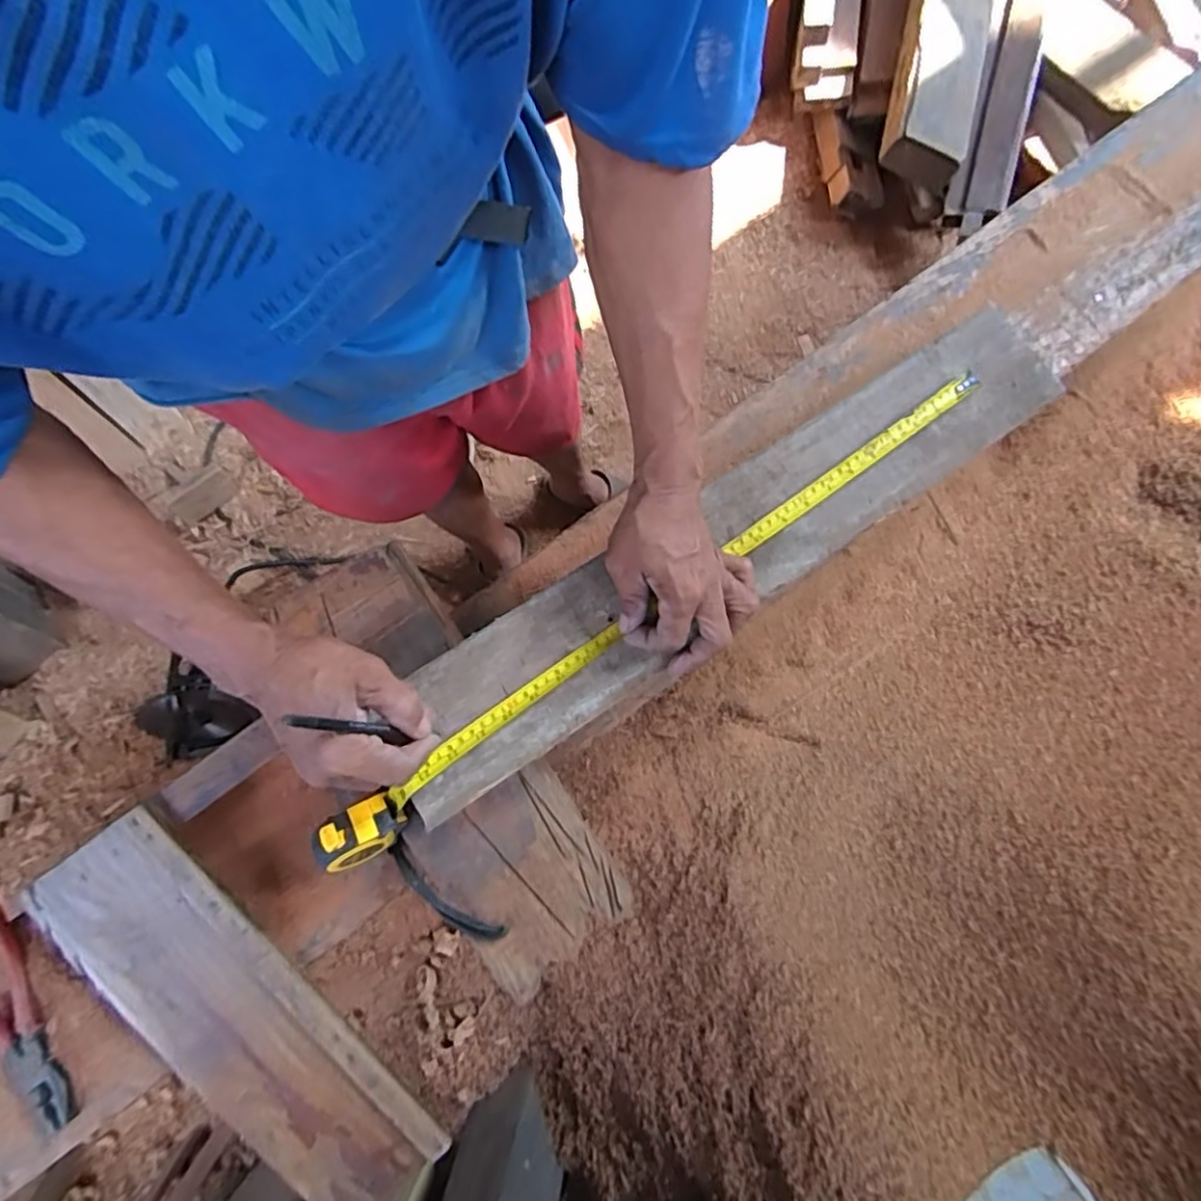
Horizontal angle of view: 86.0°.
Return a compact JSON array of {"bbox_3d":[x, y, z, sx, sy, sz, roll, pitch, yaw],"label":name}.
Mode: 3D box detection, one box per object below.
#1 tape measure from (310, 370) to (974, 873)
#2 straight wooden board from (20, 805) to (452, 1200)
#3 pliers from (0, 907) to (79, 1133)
[{"bbox_3d":[0.056,0.006,0.539,0.665,0.049,0.036,-35,78,-8],"label":"tape measure"},{"bbox_3d":[-0.294,0.353,0.530,0.118,0.015,0.390,-37,98,-9],"label":"straight wooden board"},{"bbox_3d":[-0.482,0.336,0.516,0.056,0.015,0.190,-33,77,-8],"label":"pliers"}]

